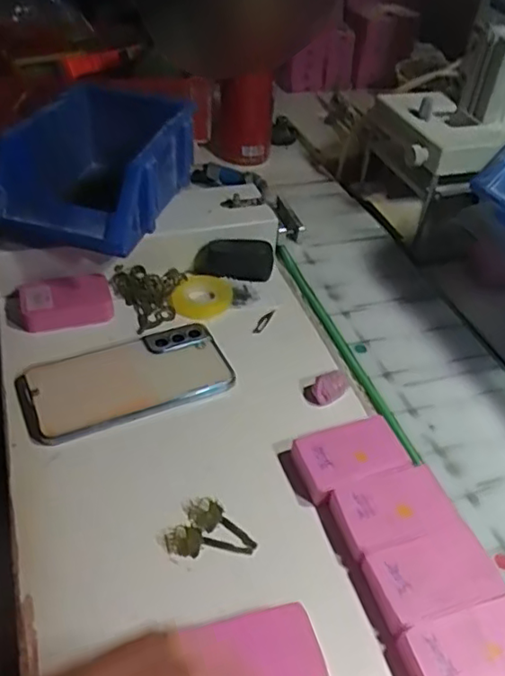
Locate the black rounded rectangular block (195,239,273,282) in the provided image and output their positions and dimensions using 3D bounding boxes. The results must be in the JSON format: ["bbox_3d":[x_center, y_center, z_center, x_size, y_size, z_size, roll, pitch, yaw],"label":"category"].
[{"bbox_3d":[-0.016,-0.071,0.549,0.069,0.014,0.039,-2,83,-5],"label":"black rounded rectangular block"}]

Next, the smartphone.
[{"bbox_3d":[-0.094,0.030,0.454,0.151,0.007,0.073,-17,48,-22],"label":"smartphone"}]

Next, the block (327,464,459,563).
[{"bbox_3d":[0.090,0.107,0.378,0.074,0.015,0.045,-12,46,-17],"label":"block"}]

